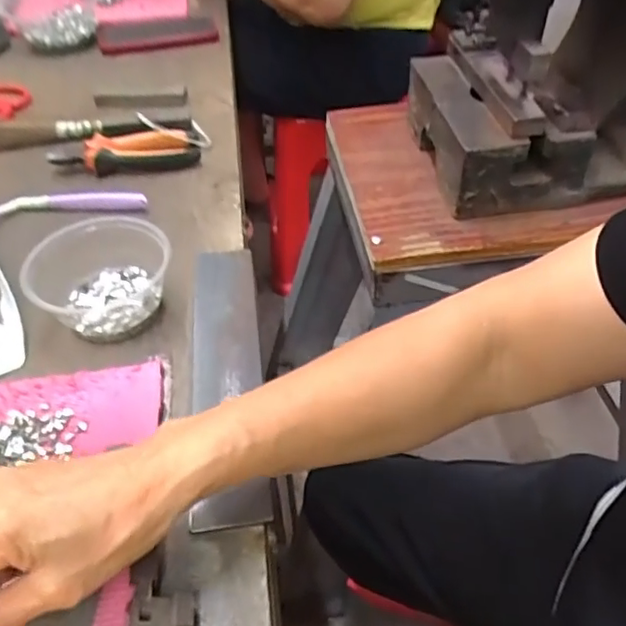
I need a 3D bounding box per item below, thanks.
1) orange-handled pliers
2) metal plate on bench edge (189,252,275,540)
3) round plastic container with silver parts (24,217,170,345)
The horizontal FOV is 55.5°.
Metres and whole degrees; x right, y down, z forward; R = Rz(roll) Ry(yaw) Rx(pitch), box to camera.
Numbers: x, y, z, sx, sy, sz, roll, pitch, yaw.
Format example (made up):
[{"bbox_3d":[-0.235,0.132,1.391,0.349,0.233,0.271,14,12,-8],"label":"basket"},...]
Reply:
[{"bbox_3d":[-0.196,-0.168,0.624,0.149,0.027,0.048,-13,46,-9],"label":"orange-handled pliers"},{"bbox_3d":[-0.063,0.037,0.434,0.050,0.014,0.244,-7,46,-3],"label":"metal plate on bench edge"},{"bbox_3d":[-0.166,-0.032,0.470,0.096,0.052,0.092,-2,46,2],"label":"round plastic container with silver parts"}]

